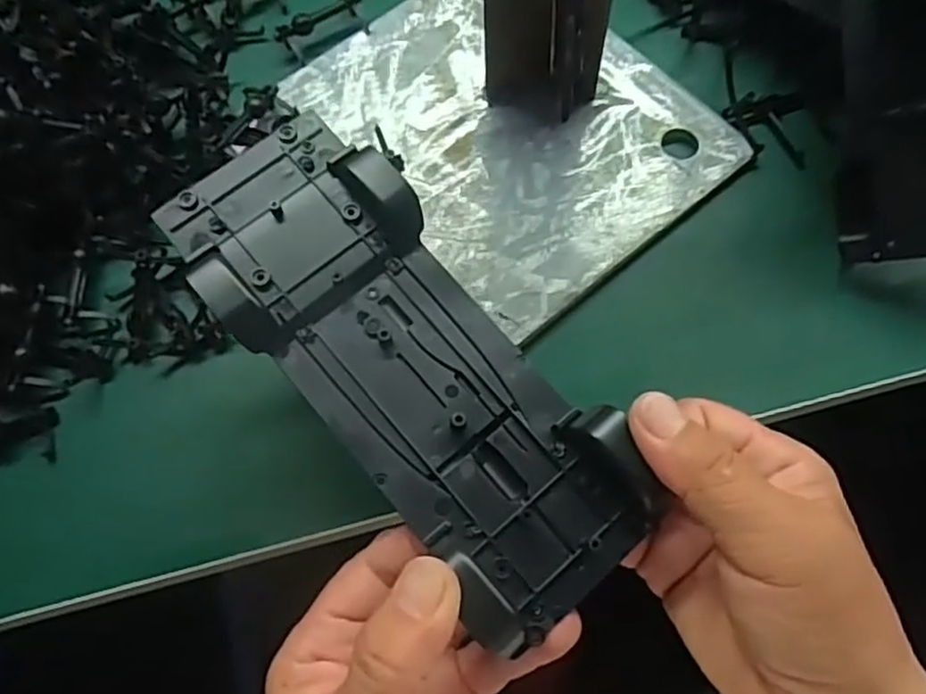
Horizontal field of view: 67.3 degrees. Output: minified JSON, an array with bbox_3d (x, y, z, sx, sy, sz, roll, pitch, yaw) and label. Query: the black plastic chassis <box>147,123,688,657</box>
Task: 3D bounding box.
[{"bbox_3d":[-0.020,0.003,0.235,0.076,0.021,0.191,-40,80,-12],"label":"black plastic chassis"}]

